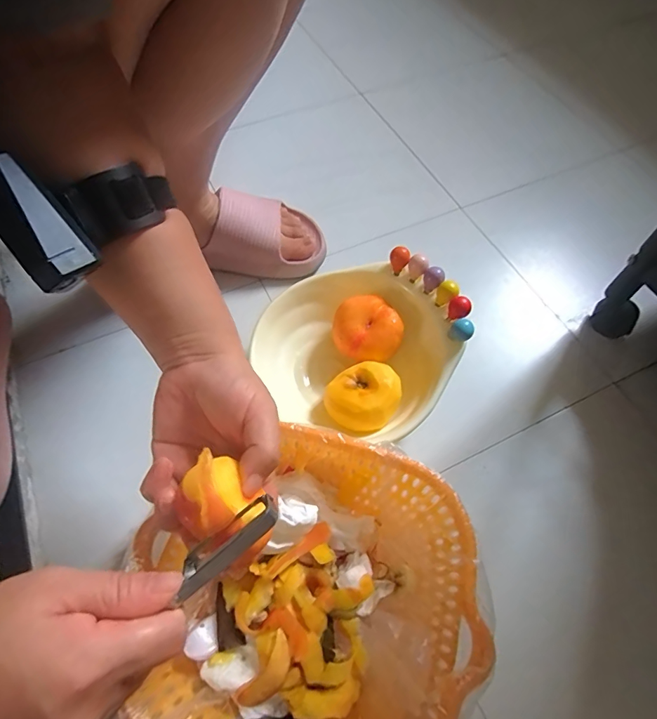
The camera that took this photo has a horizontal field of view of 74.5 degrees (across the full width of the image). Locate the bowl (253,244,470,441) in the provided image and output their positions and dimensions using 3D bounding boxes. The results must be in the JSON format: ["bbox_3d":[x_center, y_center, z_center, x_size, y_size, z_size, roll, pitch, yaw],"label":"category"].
[{"bbox_3d":[0.027,-0.021,0.434,0.195,0.079,0.177,38,71,20],"label":"bowl"}]

